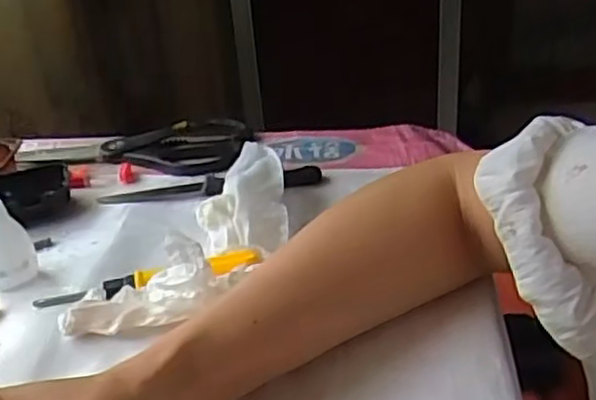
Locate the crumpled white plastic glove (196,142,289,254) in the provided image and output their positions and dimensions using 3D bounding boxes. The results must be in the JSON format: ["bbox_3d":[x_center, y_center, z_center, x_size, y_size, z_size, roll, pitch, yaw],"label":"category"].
[{"bbox_3d":[-0.040,0.000,0.533,0.063,0.035,0.120,-5,31,-1],"label":"crumpled white plastic glove"}]

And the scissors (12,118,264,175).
[{"bbox_3d":[-0.141,-0.053,0.654,0.193,0.013,0.087,2,32,11],"label":"scissors"}]

